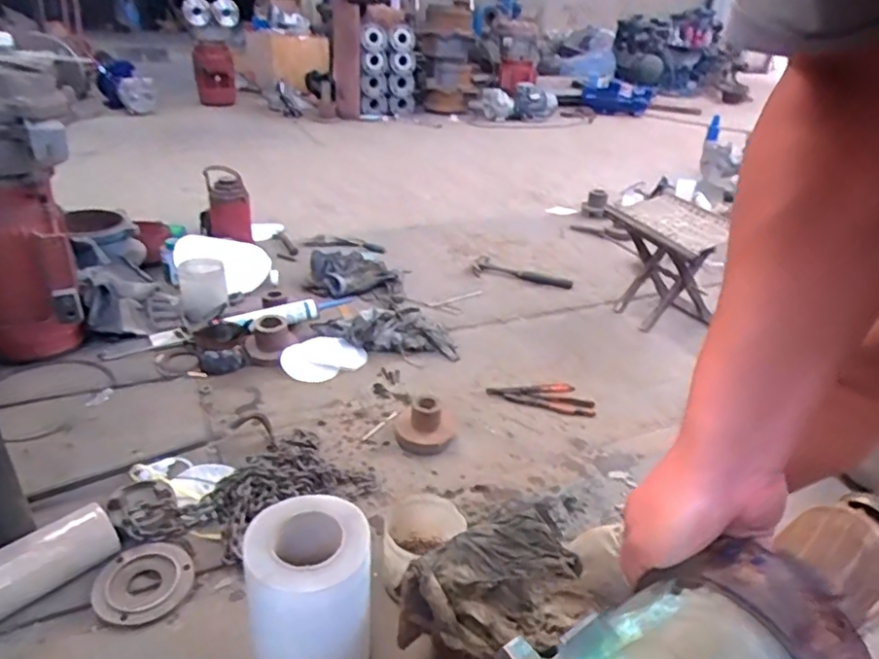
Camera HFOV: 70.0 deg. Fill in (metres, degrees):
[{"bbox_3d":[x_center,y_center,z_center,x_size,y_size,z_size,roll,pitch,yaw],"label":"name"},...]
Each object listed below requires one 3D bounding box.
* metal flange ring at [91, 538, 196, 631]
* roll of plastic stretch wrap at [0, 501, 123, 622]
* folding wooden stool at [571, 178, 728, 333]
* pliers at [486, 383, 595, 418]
[{"bbox_3d":[-0.435,0.373,0.925,0.133,0.017,0.131,3,27,-2],"label":"metal flange ring"},{"bbox_3d":[-0.604,0.350,0.886,0.078,0.078,0.269,25,34,35],"label":"roll of plastic stretch wrap"},{"bbox_3d":[0.624,-0.182,1.767,0.284,0.331,0.343,-12,31,-29],"label":"folding wooden stool"},{"bbox_3d":[0.228,0.151,1.419,0.230,0.016,0.097,7,27,5],"label":"pliers"}]

